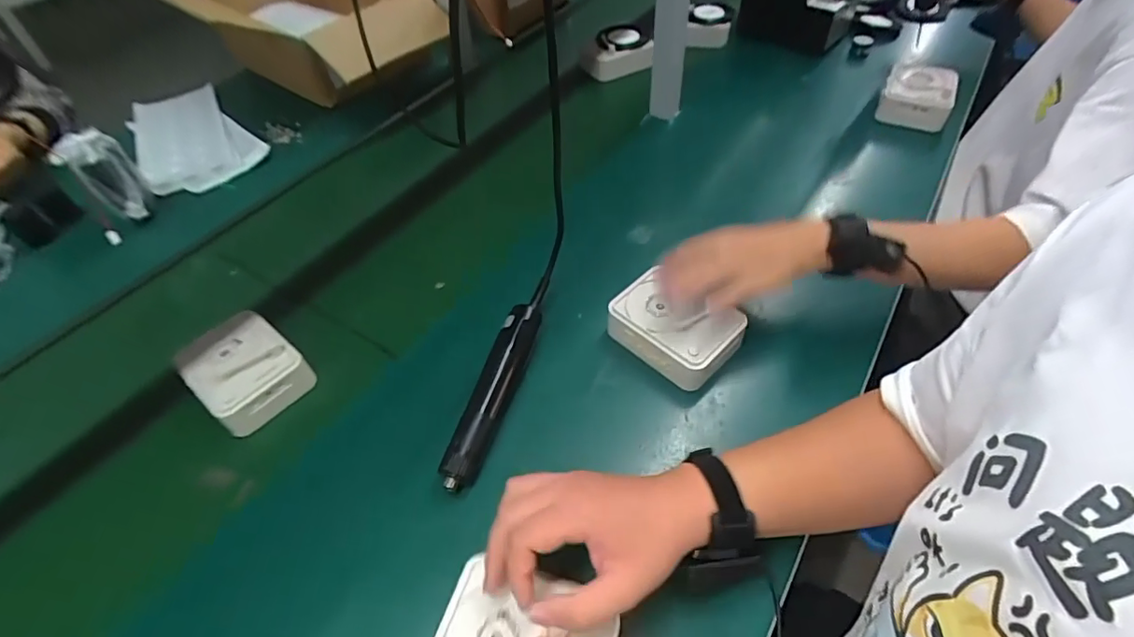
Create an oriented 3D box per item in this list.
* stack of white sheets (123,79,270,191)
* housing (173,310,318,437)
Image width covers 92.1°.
[{"bbox_3d":[-0.662,-0.316,0.964,0.179,0.028,0.336,-32,56,-21],"label":"stack of white sheets"},{"bbox_3d":[-0.359,0.055,0.605,0.131,0.050,0.098,31,58,27],"label":"housing"}]

